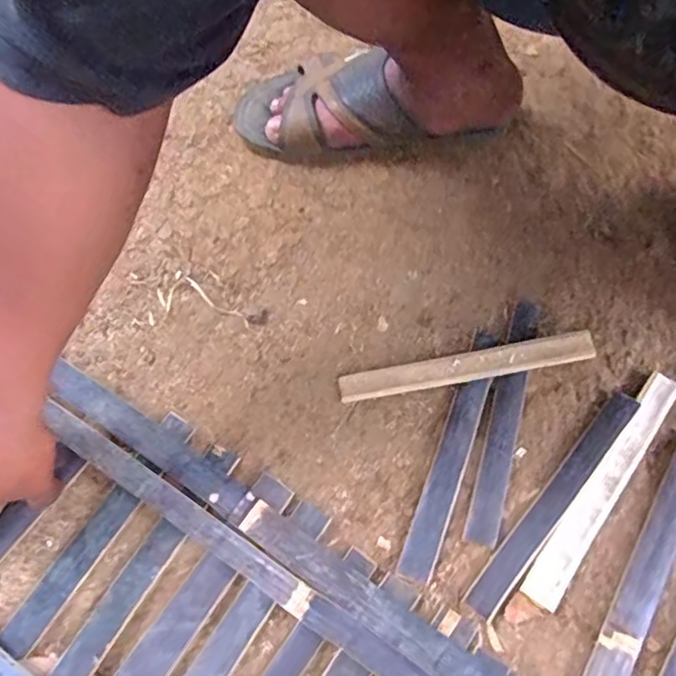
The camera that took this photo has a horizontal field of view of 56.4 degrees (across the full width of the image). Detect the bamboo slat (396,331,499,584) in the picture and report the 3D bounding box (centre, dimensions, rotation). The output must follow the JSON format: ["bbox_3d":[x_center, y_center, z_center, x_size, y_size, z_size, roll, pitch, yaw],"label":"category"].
[{"bbox_3d":[0.096,0.091,0.518,0.028,0.009,0.212,20,69,8],"label":"bamboo slat"}]

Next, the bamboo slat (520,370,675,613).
[{"bbox_3d":[0.213,0.117,0.504,0.027,0.013,0.215,35,72,13],"label":"bamboo slat"}]

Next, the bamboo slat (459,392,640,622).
[{"bbox_3d":[0.173,0.127,0.502,0.023,0.011,0.215,38,73,14],"label":"bamboo slat"}]

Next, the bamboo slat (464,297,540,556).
[{"bbox_3d":[0.140,0.064,0.529,0.028,0.005,0.213,16,69,6],"label":"bamboo slat"}]

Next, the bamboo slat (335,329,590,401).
[{"bbox_3d":[0.108,0.025,0.535,0.212,0.008,0.025,-11,70,4],"label":"bamboo slat"}]

